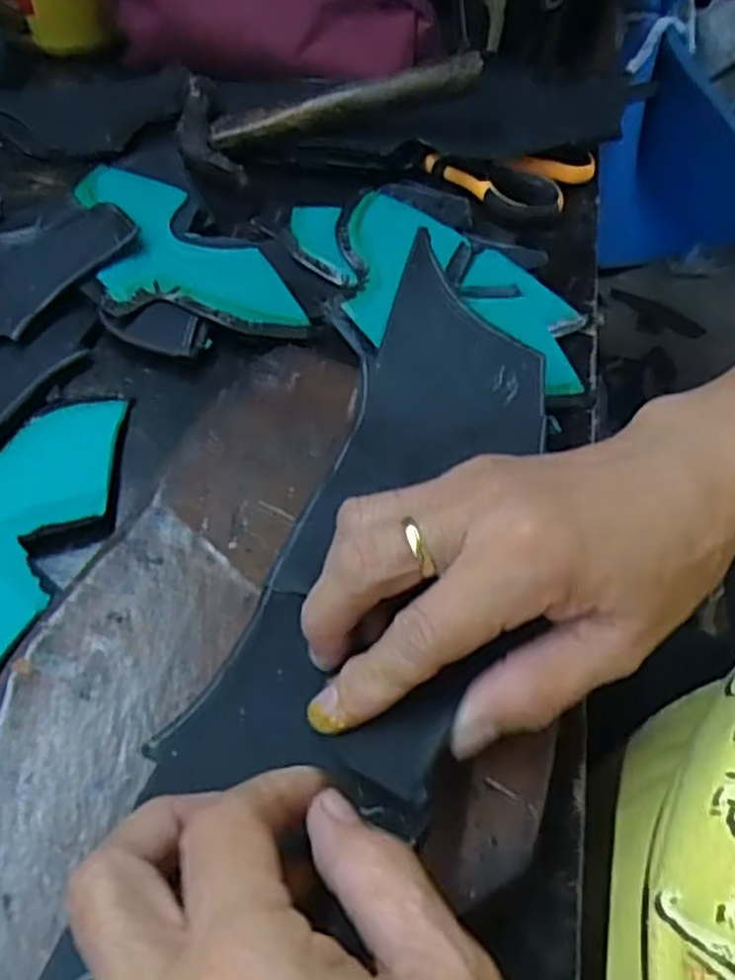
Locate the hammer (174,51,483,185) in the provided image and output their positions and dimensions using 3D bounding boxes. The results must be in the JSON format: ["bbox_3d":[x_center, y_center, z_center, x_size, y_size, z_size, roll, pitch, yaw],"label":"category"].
[{"bbox_3d":[-0.028,-0.231,0.468,0.188,0.021,0.087,-7,51,12],"label":"hammer"}]

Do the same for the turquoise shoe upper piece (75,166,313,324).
[{"bbox_3d":[-0.103,-0.129,0.411,0.082,0.012,0.147,-22,58,-23],"label":"turquoise shoe upper piece"}]

